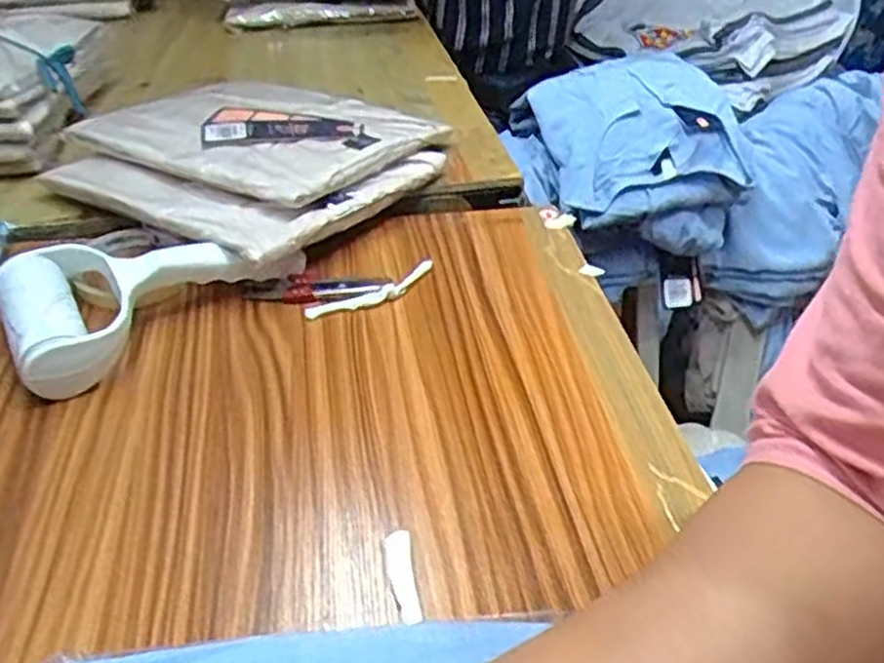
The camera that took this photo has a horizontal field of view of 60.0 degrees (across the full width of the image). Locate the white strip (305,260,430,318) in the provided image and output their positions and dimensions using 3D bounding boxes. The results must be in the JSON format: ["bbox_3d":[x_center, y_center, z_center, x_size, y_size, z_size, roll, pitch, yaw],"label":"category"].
[{"bbox_3d":[-0.044,-0.028,0.524,0.101,0.008,0.023,-25,40,-27],"label":"white strip"}]

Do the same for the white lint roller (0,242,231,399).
[{"bbox_3d":[-0.200,-0.020,0.484,0.136,0.047,0.112,-22,42,-25],"label":"white lint roller"}]

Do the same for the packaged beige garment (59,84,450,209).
[{"bbox_3d":[-0.147,-0.173,0.635,0.231,0.028,0.199,20,42,25],"label":"packaged beige garment"}]

